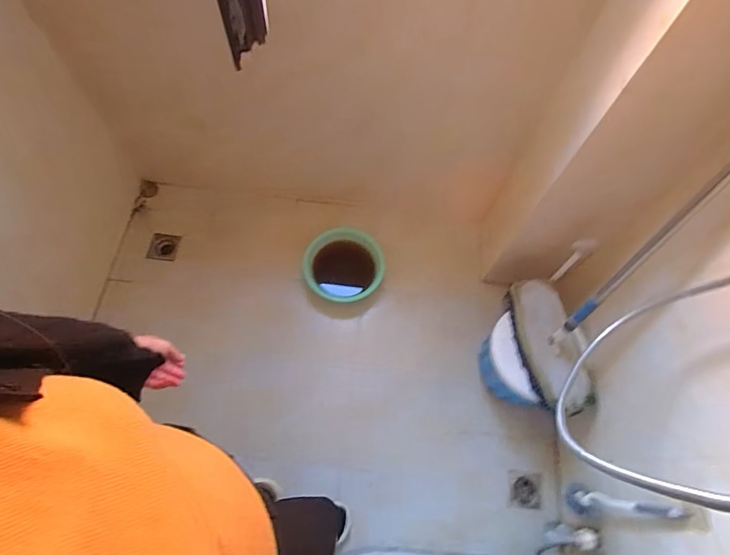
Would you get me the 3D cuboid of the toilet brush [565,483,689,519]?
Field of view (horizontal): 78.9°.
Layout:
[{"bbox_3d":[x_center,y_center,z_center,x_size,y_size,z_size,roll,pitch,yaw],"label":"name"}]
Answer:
[{"bbox_3d":[0.581,0.529,1.035,0.075,0.398,0.058,-30,71,-15],"label":"toilet brush"}]

